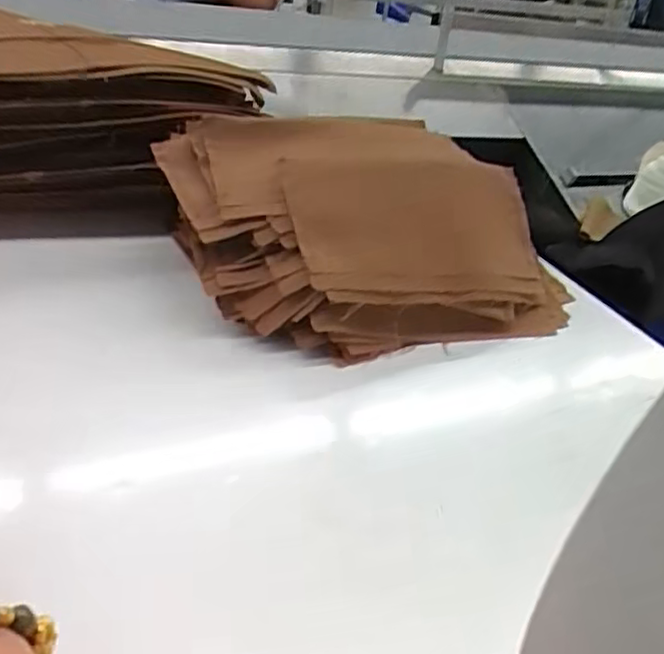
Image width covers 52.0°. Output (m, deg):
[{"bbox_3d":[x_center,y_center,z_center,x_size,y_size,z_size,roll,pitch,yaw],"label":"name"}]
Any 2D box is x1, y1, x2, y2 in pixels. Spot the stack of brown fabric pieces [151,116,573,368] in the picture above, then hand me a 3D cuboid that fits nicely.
[{"bbox_3d":[0.025,-0.076,0.517,0.285,0.112,0.180,-5,34,-21],"label":"stack of brown fabric pieces"}]

